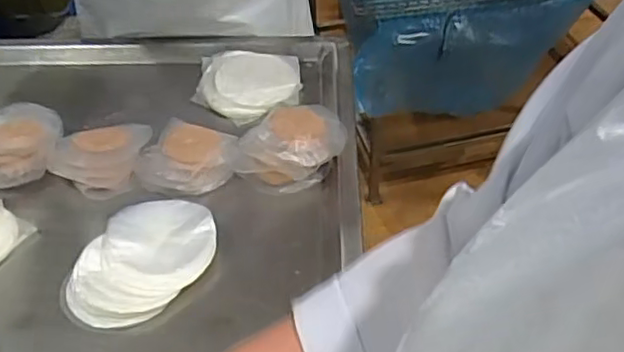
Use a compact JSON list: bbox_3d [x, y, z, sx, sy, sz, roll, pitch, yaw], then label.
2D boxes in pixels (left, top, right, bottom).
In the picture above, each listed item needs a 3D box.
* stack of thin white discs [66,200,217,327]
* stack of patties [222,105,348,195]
[{"bbox_3d":[-0.188,0.098,0.722,0.125,0.038,0.176,18,48,20],"label":"stack of thin white discs"},{"bbox_3d":[-0.037,-0.050,0.841,0.158,0.051,0.134,-2,44,0],"label":"stack of patties"}]

